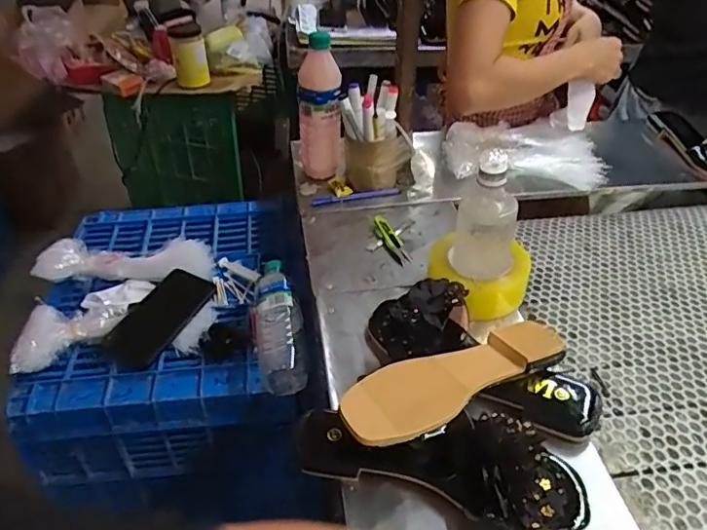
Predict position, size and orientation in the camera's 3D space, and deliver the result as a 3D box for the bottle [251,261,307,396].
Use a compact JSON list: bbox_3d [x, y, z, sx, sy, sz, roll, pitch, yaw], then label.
[{"bbox_3d":[-0.105,0.076,0.752,0.064,0.069,0.229,-5,39,-7],"label":"bottle"}]

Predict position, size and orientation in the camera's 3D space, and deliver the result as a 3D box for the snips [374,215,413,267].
[{"bbox_3d":[0.056,-0.038,0.775,0.024,0.014,0.101,-16,42,-19],"label":"snips"}]

